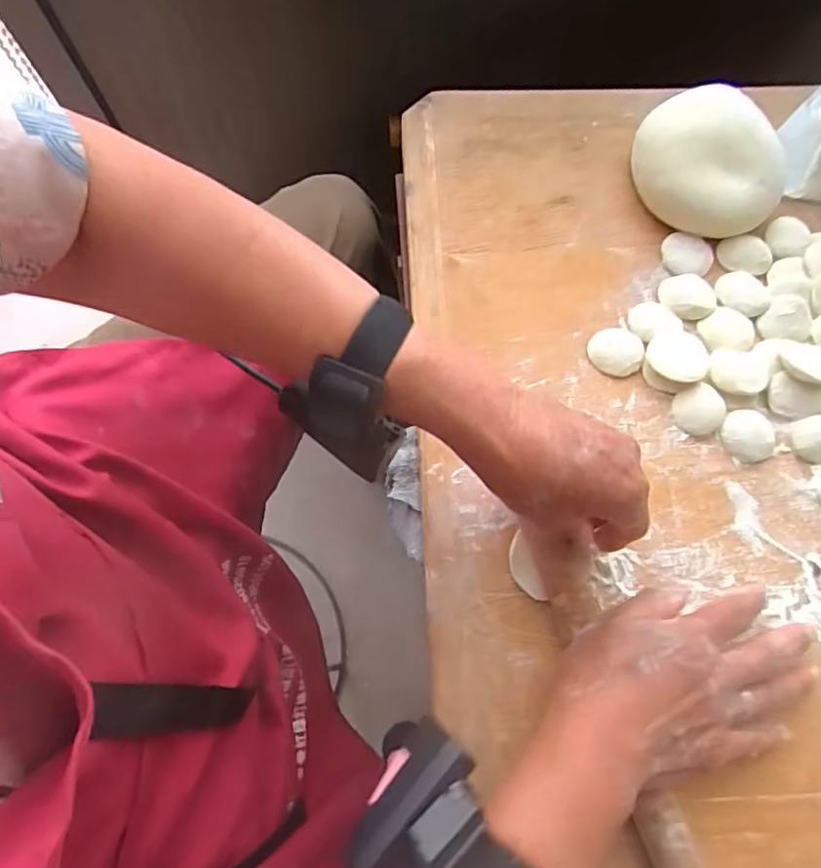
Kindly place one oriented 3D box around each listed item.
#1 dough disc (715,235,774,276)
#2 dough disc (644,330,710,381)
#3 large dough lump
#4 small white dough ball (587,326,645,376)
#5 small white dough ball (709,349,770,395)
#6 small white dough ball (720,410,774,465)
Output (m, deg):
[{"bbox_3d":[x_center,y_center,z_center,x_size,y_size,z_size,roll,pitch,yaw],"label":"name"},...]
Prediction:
[{"bbox_3d":[0.271,-0.143,0.454,0.048,0.009,0.032,-6,73,-4],"label":"dough disc"},{"bbox_3d":[0.199,-0.057,0.421,0.044,0.004,0.040,1,73,-2],"label":"dough disc"},{"bbox_3d":[0.238,-0.217,0.450,0.115,0.054,0.103,20,73,4],"label":"large dough lump"},{"bbox_3d":[0.154,-0.063,0.424,0.039,0.005,0.037,1,73,-2],"label":"small white dough ball"},{"bbox_3d":[0.240,-0.046,0.413,0.040,0.010,0.037,1,73,-2],"label":"small white dough ball"},{"bbox_3d":[0.241,0.001,0.405,0.033,0.009,0.037,-1,73,-2],"label":"small white dough ball"}]

